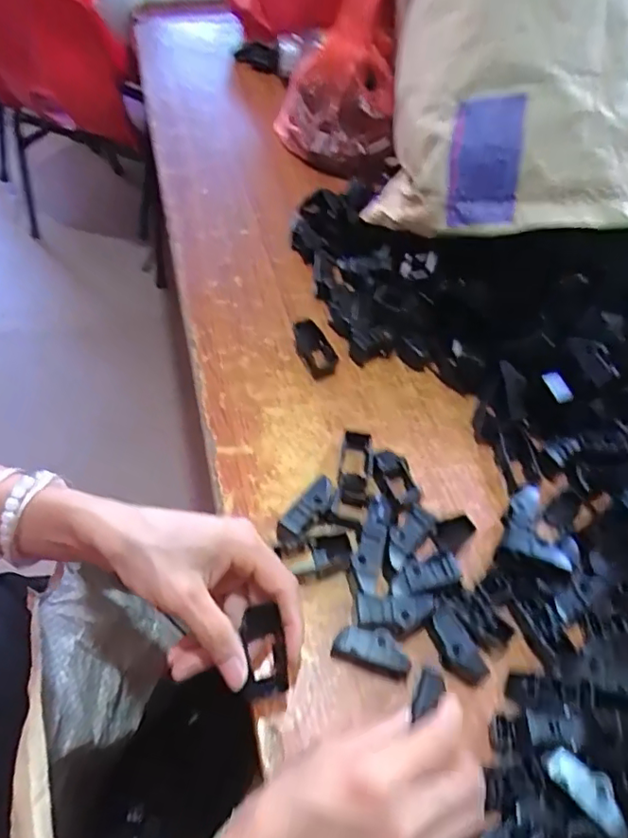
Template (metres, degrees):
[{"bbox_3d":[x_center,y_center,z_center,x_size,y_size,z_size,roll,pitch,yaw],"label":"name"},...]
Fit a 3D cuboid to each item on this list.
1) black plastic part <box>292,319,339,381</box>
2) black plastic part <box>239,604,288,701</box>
[{"bbox_3d":[0.003,-0.059,0.476,0.027,0.020,0.055,-16,57,-16],"label":"black plastic part"},{"bbox_3d":[-0.027,0.128,0.309,0.023,0.013,0.048,-1,85,-6],"label":"black plastic part"}]

